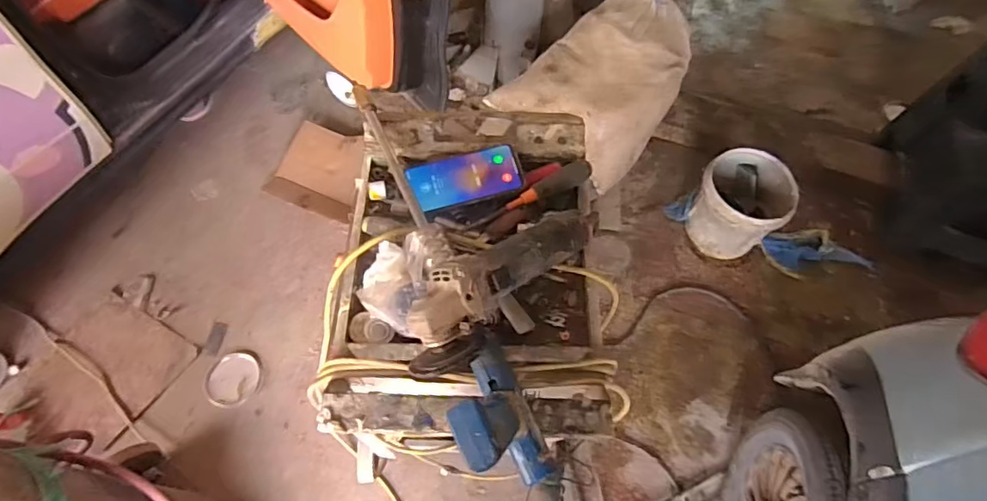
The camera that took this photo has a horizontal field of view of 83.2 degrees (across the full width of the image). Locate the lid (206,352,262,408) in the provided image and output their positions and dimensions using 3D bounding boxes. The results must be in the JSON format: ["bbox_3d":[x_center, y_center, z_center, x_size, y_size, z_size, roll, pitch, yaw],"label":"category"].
[{"bbox_3d":[-0.707,0.350,1.512,0.142,0.025,0.141,1,61,-3],"label":"lid"}]

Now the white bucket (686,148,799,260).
[{"bbox_3d":[0.736,-0.131,1.688,0.258,0.250,0.248,1,61,-3],"label":"white bucket"}]

